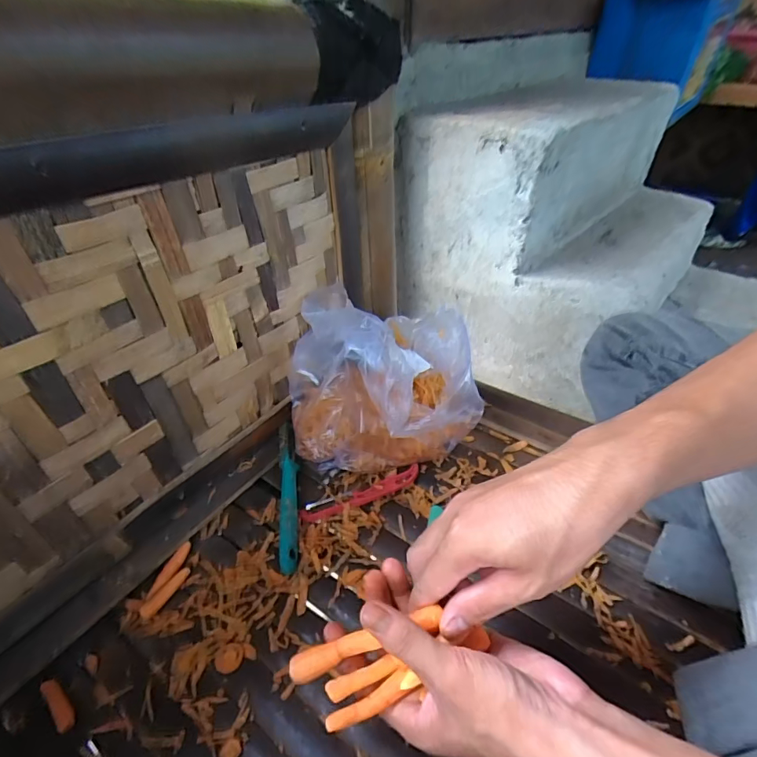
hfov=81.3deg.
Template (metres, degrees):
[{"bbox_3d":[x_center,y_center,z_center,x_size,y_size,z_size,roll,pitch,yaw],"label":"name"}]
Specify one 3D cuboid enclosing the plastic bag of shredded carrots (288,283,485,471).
[{"bbox_3d":[0.003,0.003,0.497,0.205,0.162,0.158,-7,38,-5],"label":"plastic bag of shredded carrots"}]

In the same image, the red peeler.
[{"bbox_3d":[-0.016,0.123,0.464,0.133,0.011,0.020,-16,42,-16],"label":"red peeler"}]

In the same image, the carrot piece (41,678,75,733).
[{"bbox_3d":[-0.243,0.247,0.335,0.046,0.005,0.012,29,49,32],"label":"carrot piece"}]

